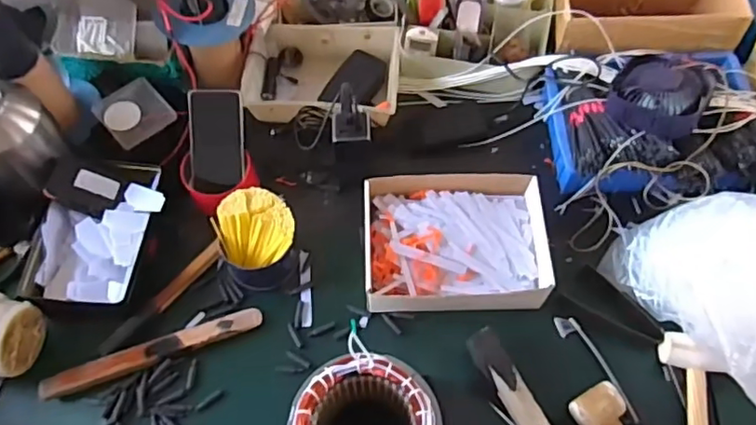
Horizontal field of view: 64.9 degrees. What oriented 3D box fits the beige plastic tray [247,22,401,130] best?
[{"bbox_3d":[-0.090,-0.217,0.978,0.246,0.061,0.199,4,63,3],"label":"beige plastic tray"}]

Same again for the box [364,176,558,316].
[{"bbox_3d":[0.109,0.035,0.829,0.249,0.059,0.201,-2,63,0],"label":"box"}]

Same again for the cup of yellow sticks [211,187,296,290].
[{"bbox_3d":[-0.164,0.038,0.811,0.103,0.101,0.102,0,63,1],"label":"cup of yellow sticks"}]

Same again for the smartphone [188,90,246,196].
[{"bbox_3d":[-0.235,-0.103,0.866,0.077,0.009,0.145,-1,100,-5],"label":"smartphone"}]

